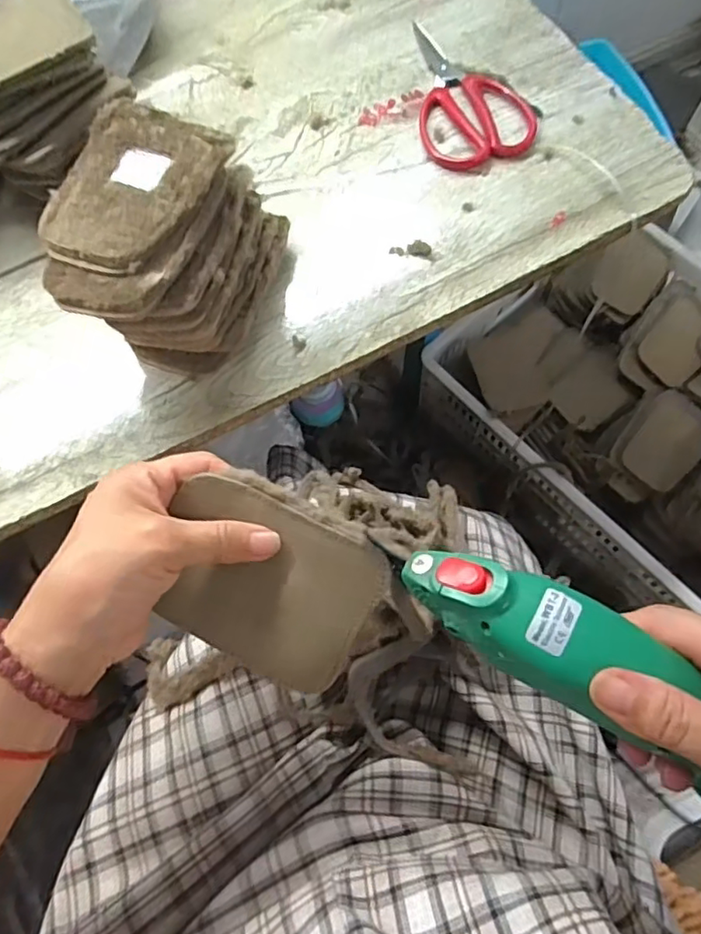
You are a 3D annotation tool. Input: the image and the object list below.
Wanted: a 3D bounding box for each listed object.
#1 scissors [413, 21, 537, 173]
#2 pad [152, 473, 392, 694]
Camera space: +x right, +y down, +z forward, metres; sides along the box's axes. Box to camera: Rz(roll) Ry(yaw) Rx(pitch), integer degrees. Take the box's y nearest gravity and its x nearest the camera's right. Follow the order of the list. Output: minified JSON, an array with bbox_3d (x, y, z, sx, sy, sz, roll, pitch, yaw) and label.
[{"bbox_3d":[0.107,-0.342,0.539,0.096,0.012,0.179,-6,69,0],"label":"scissors"},{"bbox_3d":[-0.042,0.061,0.299,0.104,0.011,0.086,24,103,6],"label":"pad"}]

